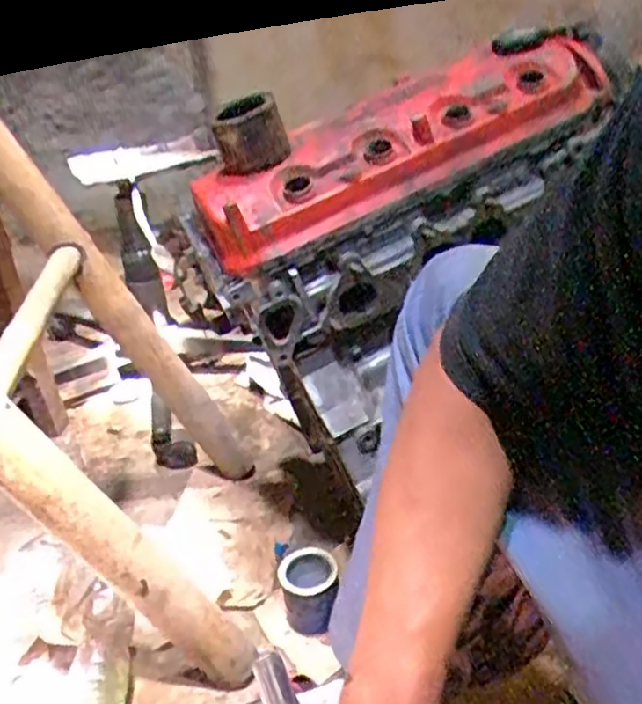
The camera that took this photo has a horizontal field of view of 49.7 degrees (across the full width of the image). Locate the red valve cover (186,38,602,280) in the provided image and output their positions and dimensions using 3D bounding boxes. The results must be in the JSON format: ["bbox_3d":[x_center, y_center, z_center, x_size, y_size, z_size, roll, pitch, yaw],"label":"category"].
[{"bbox_3d":[0.079,-0.232,0.759,0.452,0.083,0.127,-27,36,-10],"label":"red valve cover"}]

